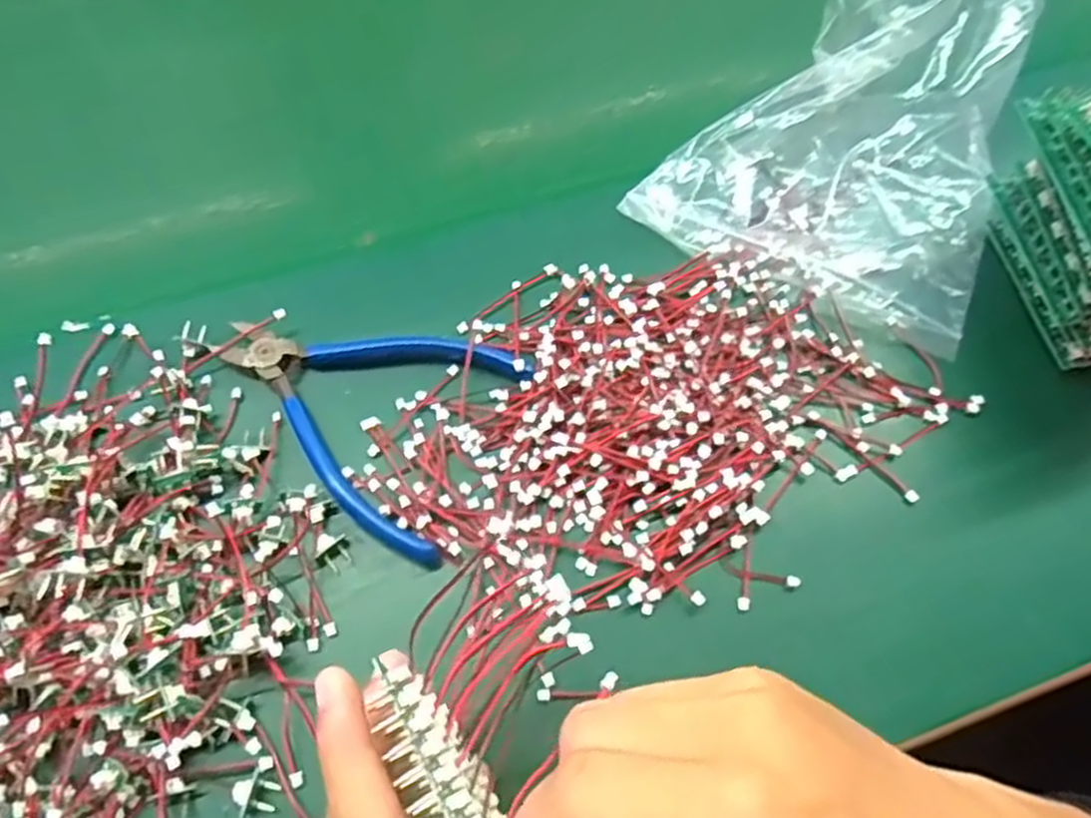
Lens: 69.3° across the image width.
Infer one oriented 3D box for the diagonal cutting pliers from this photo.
[{"bbox_3d":[-0.088,-0.003,0.356,0.137,0.012,0.100,23,64,12],"label":"diagonal cutting pliers"}]

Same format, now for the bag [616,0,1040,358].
[{"bbox_3d":[0.160,-0.158,0.407,0.169,0.077,0.210,21,64,11],"label":"bag"}]

